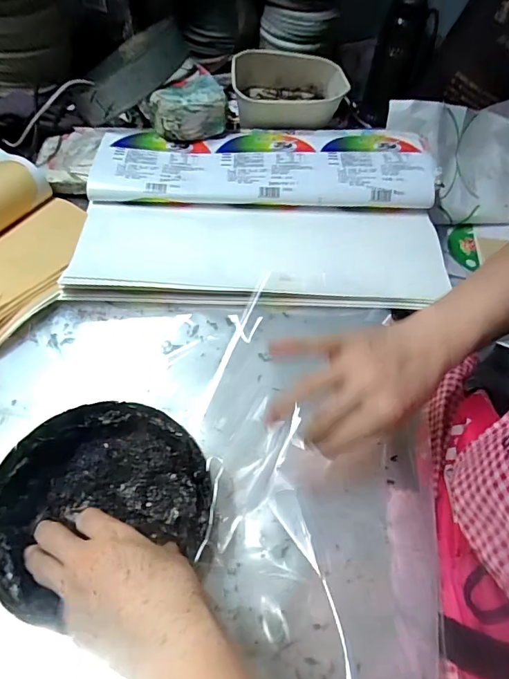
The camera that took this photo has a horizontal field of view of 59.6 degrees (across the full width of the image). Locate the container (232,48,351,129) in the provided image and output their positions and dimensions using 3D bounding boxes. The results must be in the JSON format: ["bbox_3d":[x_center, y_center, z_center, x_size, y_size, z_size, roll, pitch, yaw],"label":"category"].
[{"bbox_3d":[0.054,-0.393,0.713,0.177,0.075,0.110,3,70,-4],"label":"container"}]

